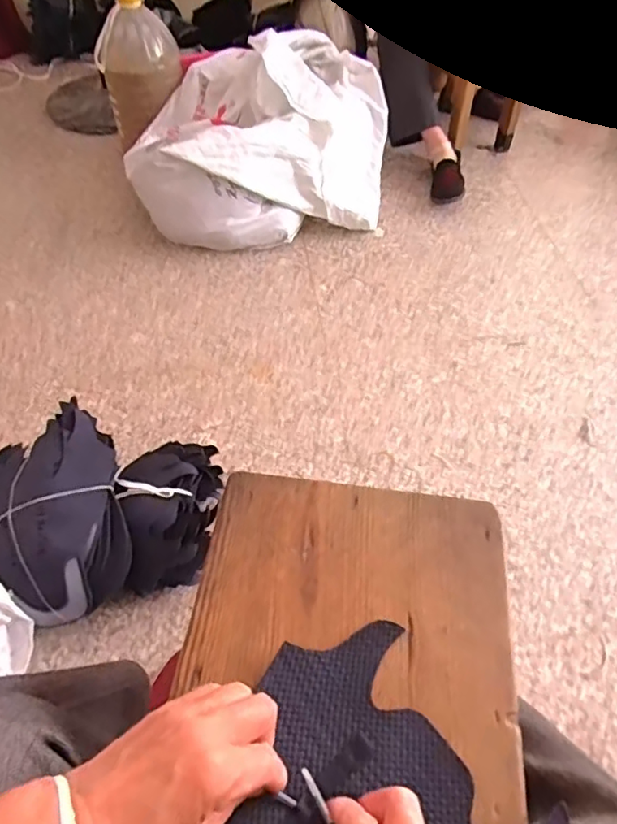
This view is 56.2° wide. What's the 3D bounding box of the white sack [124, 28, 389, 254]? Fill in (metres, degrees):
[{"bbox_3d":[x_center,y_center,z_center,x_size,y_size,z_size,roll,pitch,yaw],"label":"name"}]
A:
[{"bbox_3d":[-0.113,-0.641,1.385,0.589,0.299,0.470,3,51,2],"label":"white sack"}]

